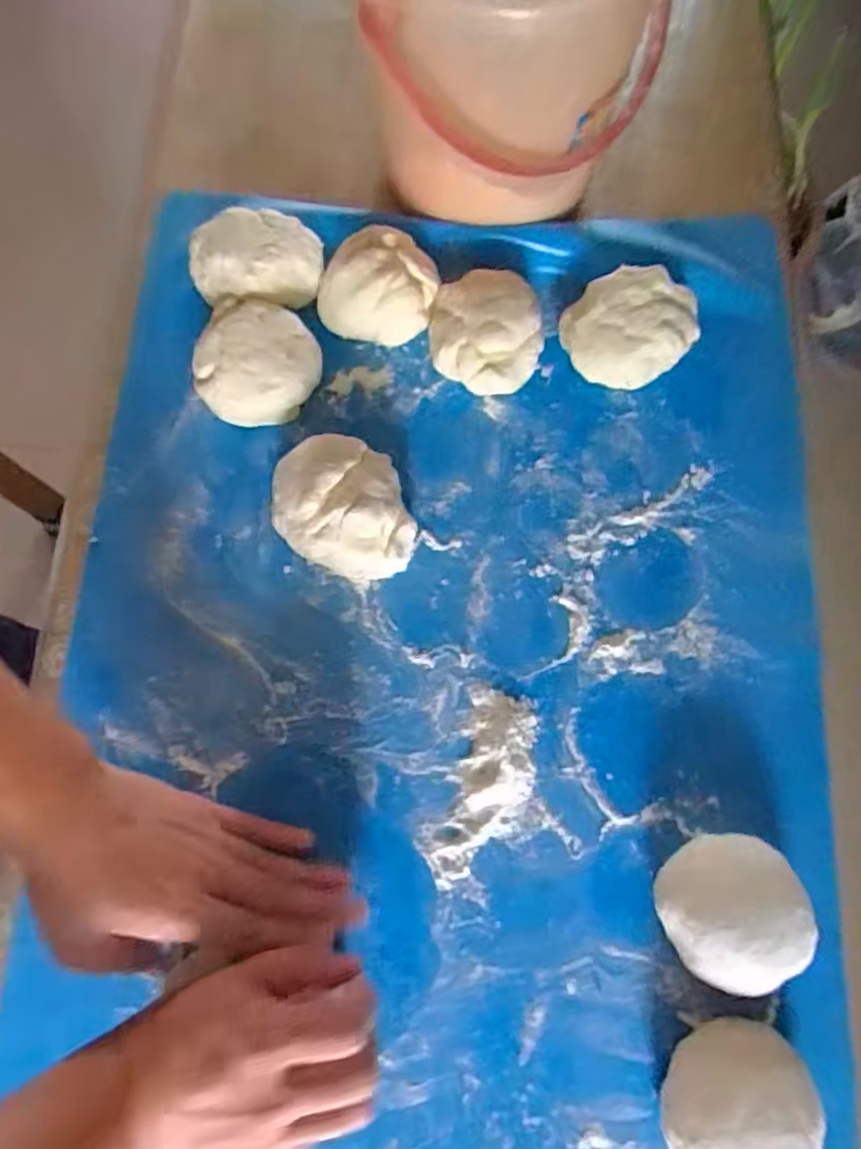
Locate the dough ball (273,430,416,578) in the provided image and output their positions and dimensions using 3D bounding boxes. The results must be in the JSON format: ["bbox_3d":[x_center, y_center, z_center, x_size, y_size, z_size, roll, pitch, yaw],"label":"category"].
[{"bbox_3d":[-0.060,-0.043,0.439,0.081,0.051,0.095,-23,77,-4],"label":"dough ball"}]

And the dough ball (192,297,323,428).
[{"bbox_3d":[-0.121,-0.148,0.465,0.082,0.048,0.077,0,76,1],"label":"dough ball"}]

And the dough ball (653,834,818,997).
[{"bbox_3d":[0.172,0.190,0.376,0.076,0.049,0.077,0,76,1],"label":"dough ball"}]

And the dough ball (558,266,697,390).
[{"bbox_3d":[0.141,-0.174,0.471,0.081,0.044,0.077,0,76,1],"label":"dough ball"}]

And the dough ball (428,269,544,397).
[{"bbox_3d":[0.038,-0.172,0.472,0.076,0.048,0.076,0,76,1],"label":"dough ball"}]

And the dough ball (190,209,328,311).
[{"bbox_3d":[-0.128,-0.223,0.482,0.089,0.044,0.071,6,76,3],"label":"dough ball"}]

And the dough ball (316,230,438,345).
[{"bbox_3d":[-0.037,-0.211,0.480,0.080,0.051,0.071,6,76,3],"label":"dough ball"}]

